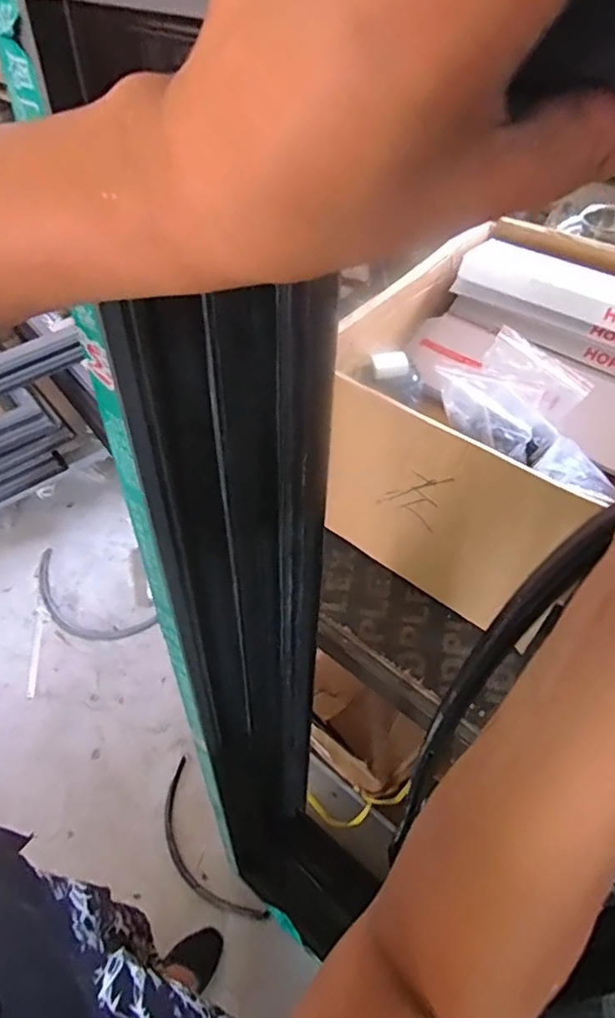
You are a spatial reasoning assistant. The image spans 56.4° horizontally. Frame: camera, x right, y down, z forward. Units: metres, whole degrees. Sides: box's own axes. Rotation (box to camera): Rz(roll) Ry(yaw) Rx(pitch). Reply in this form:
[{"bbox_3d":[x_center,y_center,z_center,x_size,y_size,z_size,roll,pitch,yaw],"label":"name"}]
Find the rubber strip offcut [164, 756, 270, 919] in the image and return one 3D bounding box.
[{"bbox_3d":[-0.241,0.769,1.297,0.127,0.015,0.395,-36,52,-13],"label":"rubber strip offcut"}]

